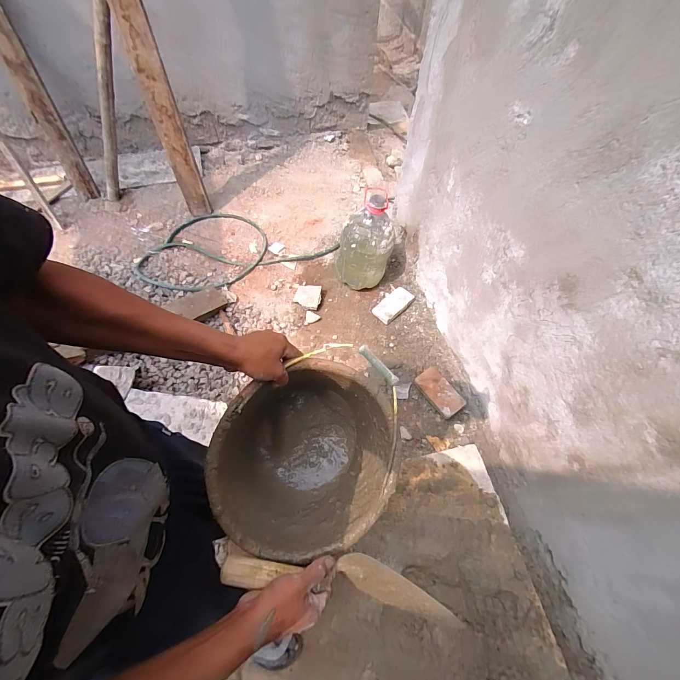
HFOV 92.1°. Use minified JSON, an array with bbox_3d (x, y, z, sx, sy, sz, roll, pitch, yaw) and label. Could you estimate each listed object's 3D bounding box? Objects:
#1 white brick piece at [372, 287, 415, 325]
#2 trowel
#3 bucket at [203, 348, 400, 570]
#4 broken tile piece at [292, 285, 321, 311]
[{"bbox_3d":[0.261,-0.171,1.613,0.201,0.036,0.120,-44,61,-11],"label":"white brick piece"},{"bbox_3d":[-0.004,0.317,0.438,0.297,0.064,0.056,8,60,1],"label":"trowel"},{"bbox_3d":[-0.052,0.195,0.565,0.263,0.250,0.292,18,73,3],"label":"bucket"},{"bbox_3d":[-0.158,-0.210,1.603,0.144,0.021,0.113,8,84,22],"label":"broken tile piece"}]

